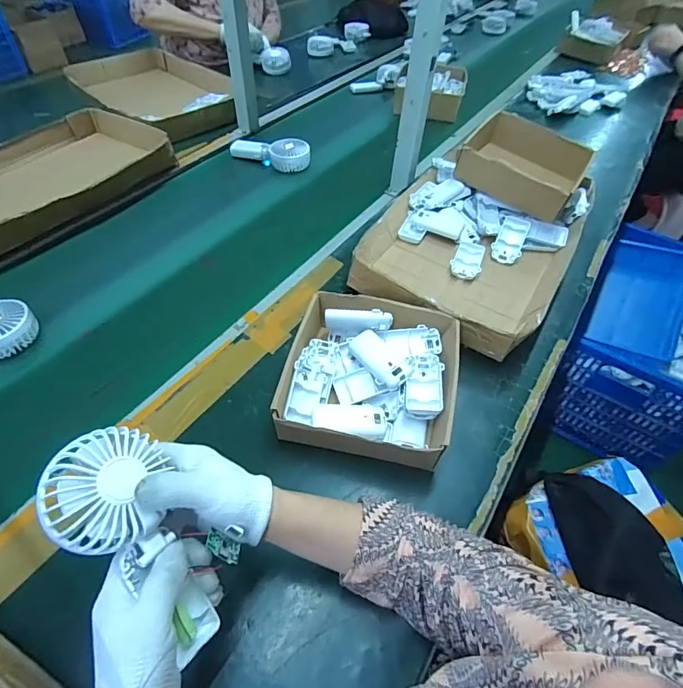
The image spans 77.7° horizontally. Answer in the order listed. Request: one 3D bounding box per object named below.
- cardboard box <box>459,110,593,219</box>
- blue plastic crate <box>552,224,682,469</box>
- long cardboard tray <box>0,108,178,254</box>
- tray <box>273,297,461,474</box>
[{"bbox_3d":[0.348,-0.351,0.828,0.215,0.080,0.182,27,56,19],"label":"cardboard box"},{"bbox_3d":[0.970,-0.002,1.365,0.401,0.401,0.635,27,56,19],"label":"blue plastic crate"},{"bbox_3d":[-0.615,-0.322,0.845,0.332,0.076,0.521,29,57,20],"label":"long cardboard tray"},{"bbox_3d":[0.040,0.040,0.568,0.214,0.067,0.216,9,52,6],"label":"tray"}]

